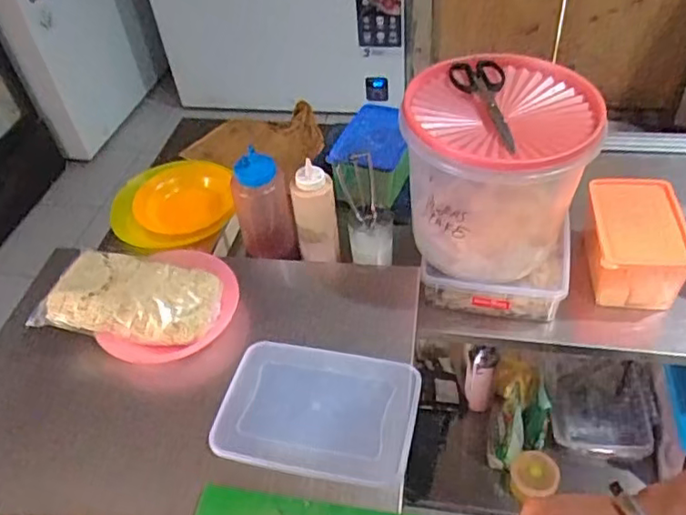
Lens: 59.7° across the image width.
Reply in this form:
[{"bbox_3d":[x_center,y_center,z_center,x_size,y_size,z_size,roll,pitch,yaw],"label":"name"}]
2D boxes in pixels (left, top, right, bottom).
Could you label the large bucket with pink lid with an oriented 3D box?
[{"bbox_3d":[0.219,-0.126,0.862,0.239,0.224,0.226,-3,45,3],"label":"large bucket with pink lid"}]

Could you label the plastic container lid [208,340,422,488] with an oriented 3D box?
[{"bbox_3d":[-0.028,0.187,0.744,0.231,0.019,0.162,6,46,12],"label":"plastic container lid"}]

